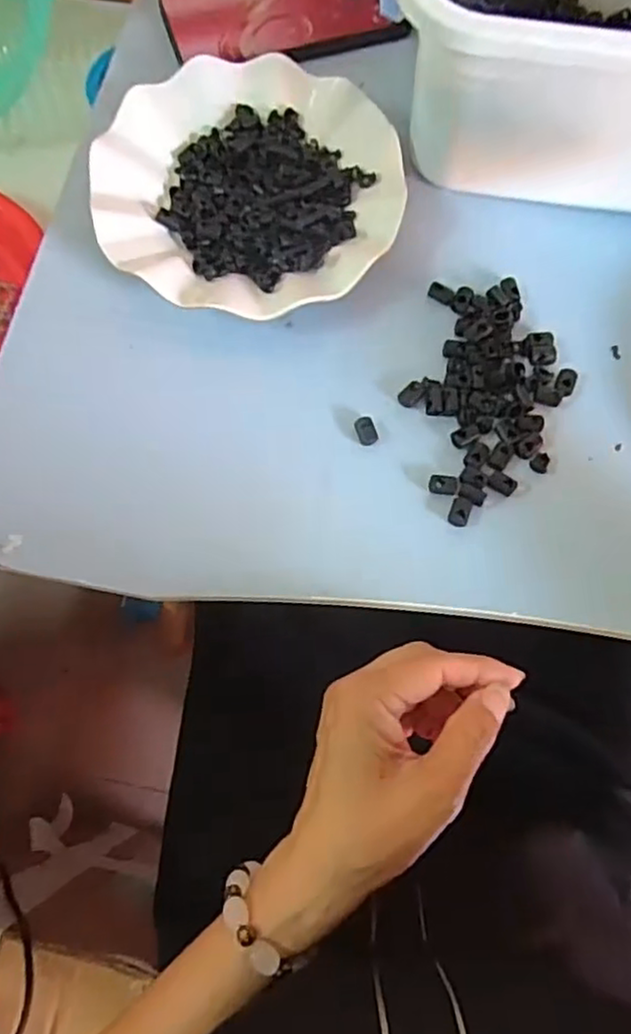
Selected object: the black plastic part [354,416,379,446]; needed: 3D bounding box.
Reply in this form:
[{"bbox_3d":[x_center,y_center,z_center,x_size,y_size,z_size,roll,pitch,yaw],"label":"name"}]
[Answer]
[{"bbox_3d":[0.029,-0.049,0.376,0.011,0.004,0.017,-20,75,-5],"label":"black plastic part"}]

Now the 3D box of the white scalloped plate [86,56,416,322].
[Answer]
[{"bbox_3d":[-0.042,-0.202,0.412,0.174,0.031,0.179,0,74,1],"label":"white scalloped plate"}]

